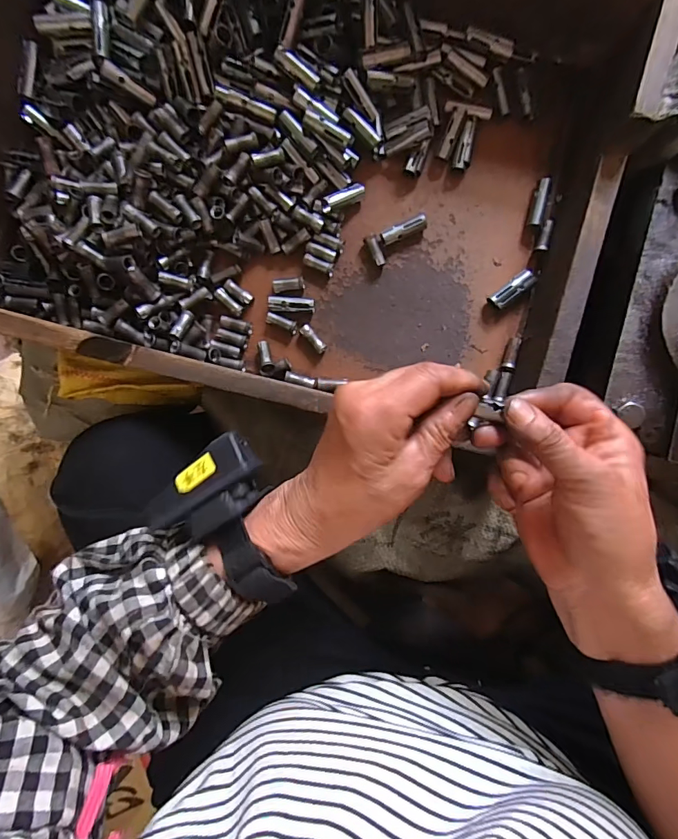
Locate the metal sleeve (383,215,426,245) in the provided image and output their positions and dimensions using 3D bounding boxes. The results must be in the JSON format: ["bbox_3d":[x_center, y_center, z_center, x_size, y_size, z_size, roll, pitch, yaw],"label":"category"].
[{"bbox_3d":[0.052,-0.151,0.346,0.037,0.010,0.010,-25,88,3],"label":"metal sleeve"}]

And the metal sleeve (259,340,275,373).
[{"bbox_3d":[-0.059,-0.051,0.349,0.010,0.008,0.028,-14,75,3],"label":"metal sleeve"}]

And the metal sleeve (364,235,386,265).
[{"bbox_3d":[0.030,-0.136,0.350,0.009,0.008,0.024,-24,88,3],"label":"metal sleeve"}]

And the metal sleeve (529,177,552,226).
[{"bbox_3d":[0.160,-0.173,0.342,0.011,0.008,0.036,10,90,4],"label":"metal sleeve"}]

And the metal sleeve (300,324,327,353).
[{"bbox_3d":[-0.021,-0.066,0.354,0.009,0.011,0.025,-42,87,2],"label":"metal sleeve"}]

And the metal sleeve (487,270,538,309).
[{"bbox_3d":[0.138,-0.103,0.347,0.038,0.011,0.014,-37,87,2],"label":"metal sleeve"}]

